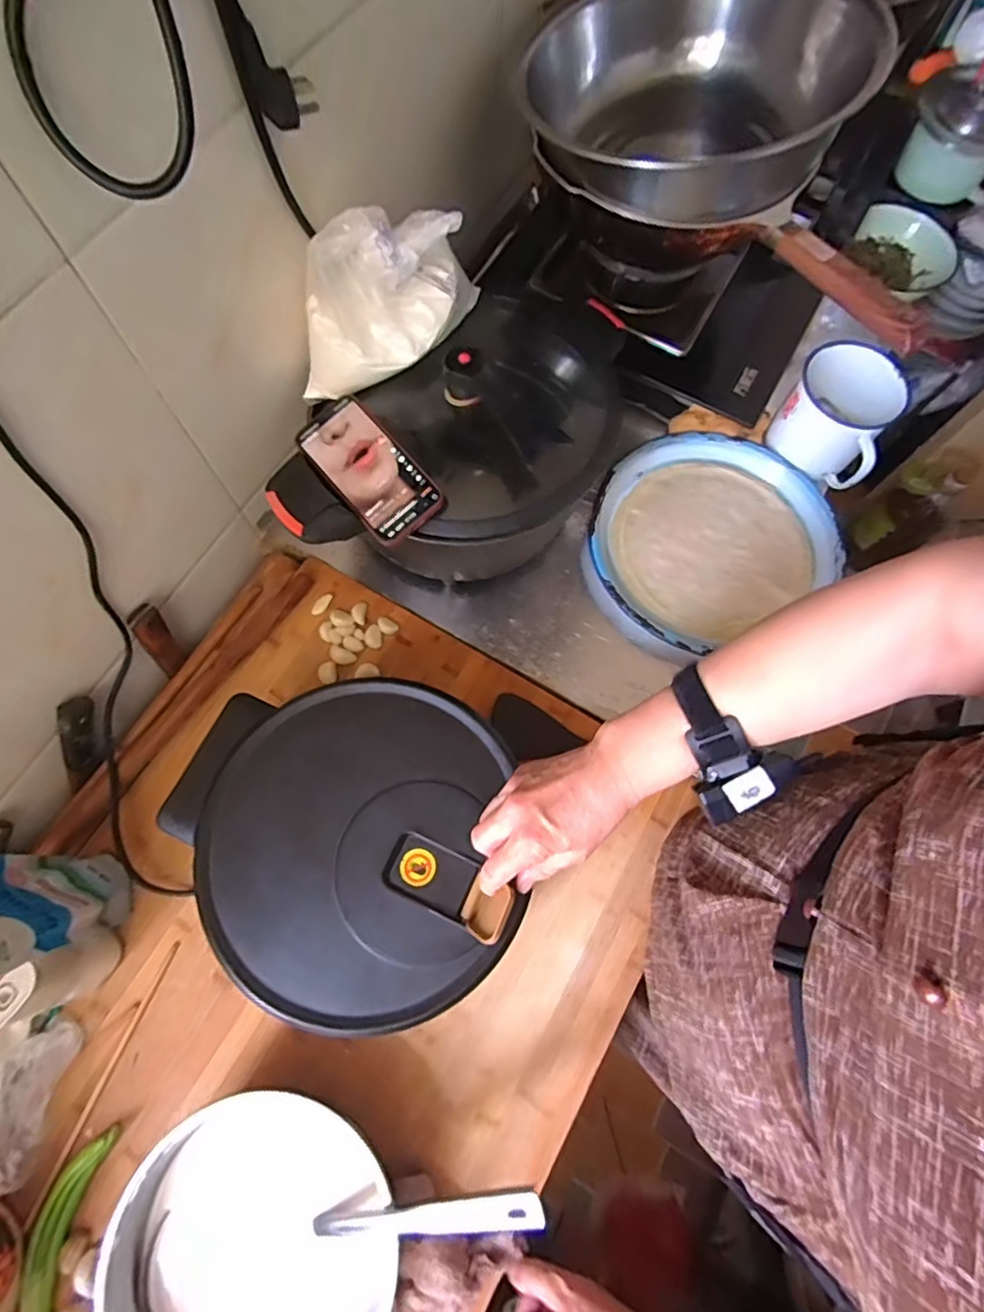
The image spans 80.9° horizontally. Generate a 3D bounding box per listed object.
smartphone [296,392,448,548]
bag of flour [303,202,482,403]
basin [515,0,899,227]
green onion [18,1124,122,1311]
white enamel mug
[{"bbox_3d":[-0.123,-0.189,0.570,0.079,0.013,0.165,-39,76,-13],"label":"smartphone"},{"bbox_3d":[-0.101,-0.348,0.554,0.193,0.146,0.092,-17,72,-7],"label":"bag of flour"},{"bbox_3d":[0.210,-0.577,0.612,0.308,0.144,0.330,0,71,-1],"label":"basin"},{"bbox_3d":[-0.376,0.543,0.491,0.073,0.031,0.230,-1,71,-1],"label":"green onion"},{"bbox_3d":[0.433,-0.302,0.724,0.125,0.105,0.119,31,74,9],"label":"white enamel mug"}]

